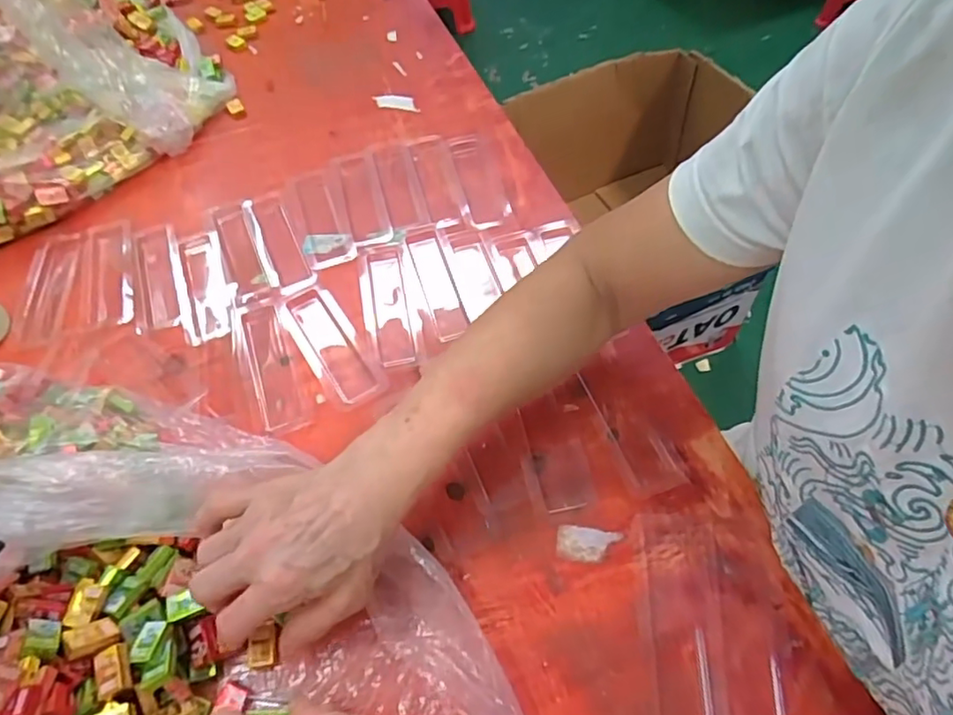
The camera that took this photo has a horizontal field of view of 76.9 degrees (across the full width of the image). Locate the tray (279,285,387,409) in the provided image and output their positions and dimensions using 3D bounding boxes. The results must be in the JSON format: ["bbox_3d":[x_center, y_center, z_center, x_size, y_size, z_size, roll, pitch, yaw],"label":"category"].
[{"bbox_3d":[-0.125,-0.011,0.511,0.045,0.015,0.131,-29,60,-14],"label":"tray"}]

